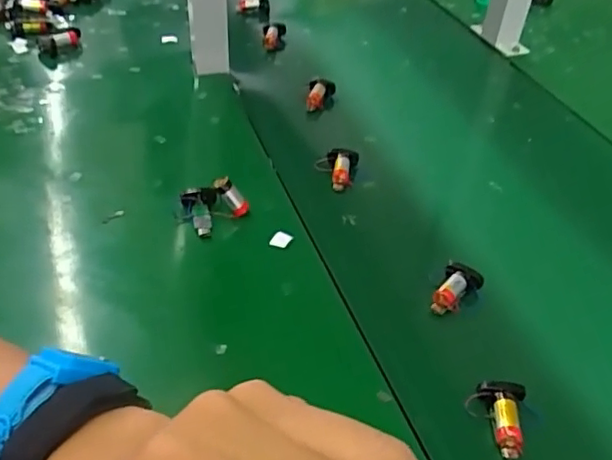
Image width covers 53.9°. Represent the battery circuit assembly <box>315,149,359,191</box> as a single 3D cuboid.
[{"bbox_3d":[0.031,-0.066,0.626,0.041,0.019,0.053,11,43,6],"label":"battery circuit assembly"}]

